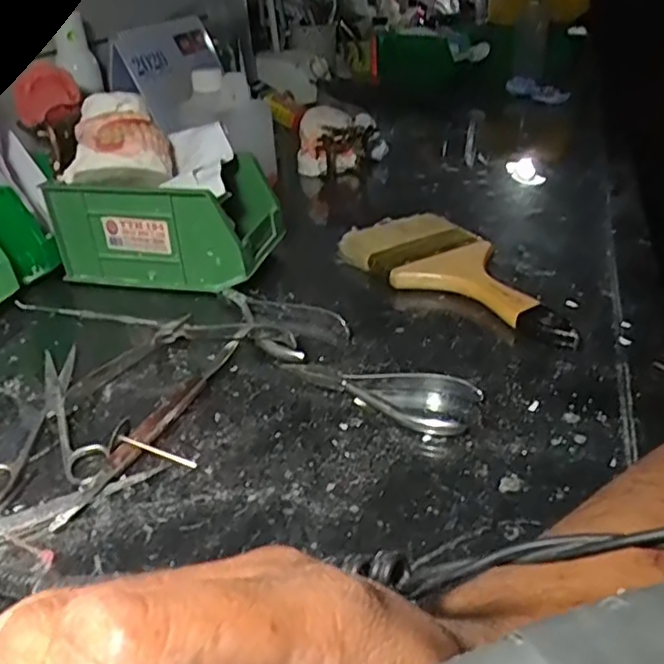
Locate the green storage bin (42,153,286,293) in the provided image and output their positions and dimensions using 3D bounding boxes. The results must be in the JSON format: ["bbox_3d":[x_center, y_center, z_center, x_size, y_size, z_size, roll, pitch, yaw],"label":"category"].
[{"bbox_3d":[-0.136,-0.097,0.558,0.166,0.083,0.100,6,32,15],"label":"green storage bin"}]

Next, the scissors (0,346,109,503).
[{"bbox_3d":[-0.170,0.049,0.393,0.070,0.005,0.136,-10,32,-11],"label":"scissors"}]

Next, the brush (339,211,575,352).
[{"bbox_3d":[0.105,-0.046,0.511,0.096,0.022,0.222,-20,35,-26],"label":"brush"}]

